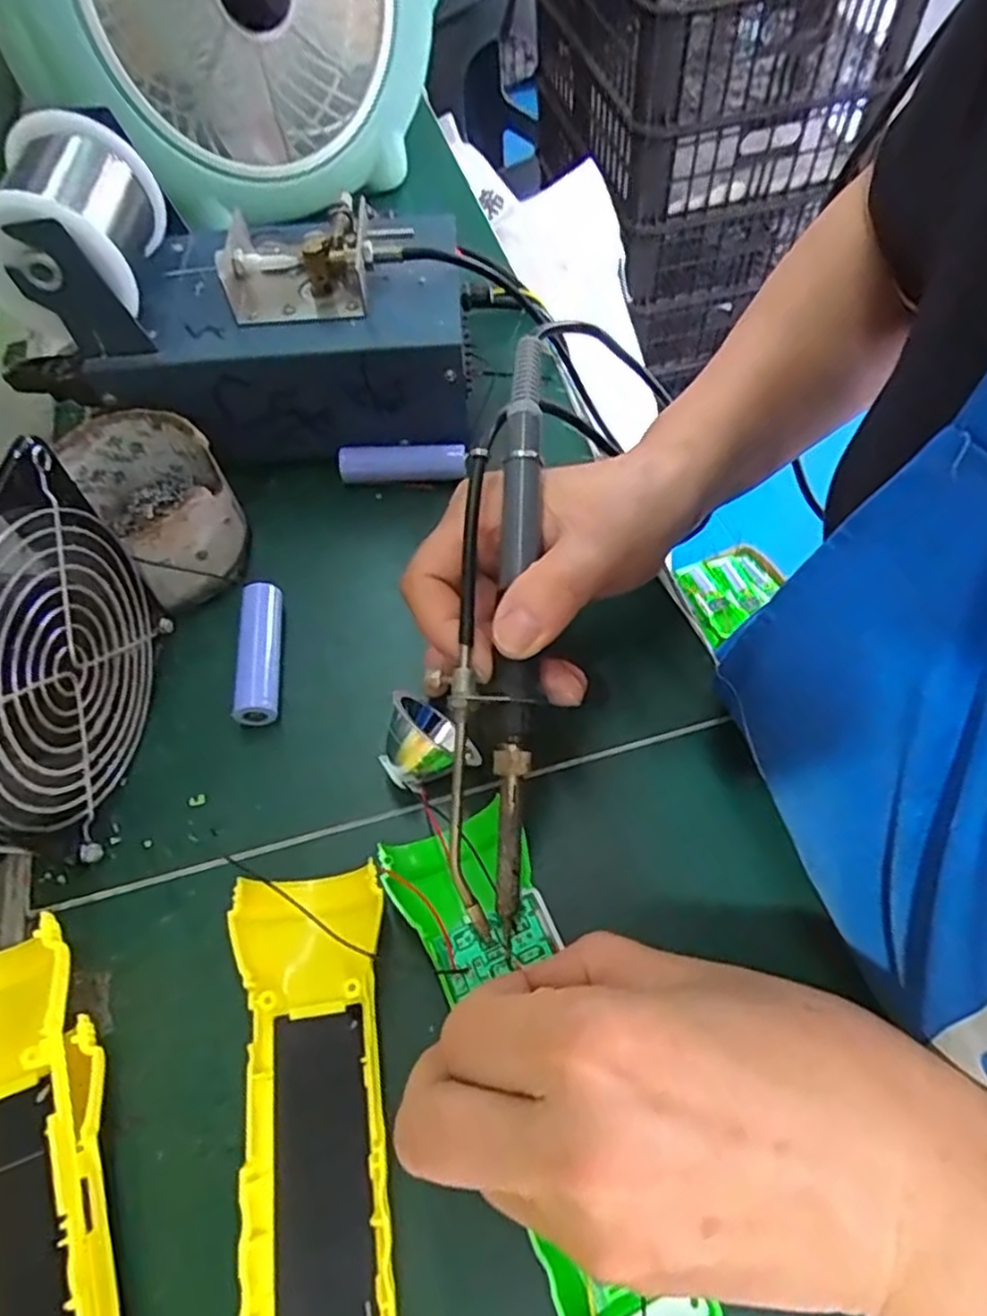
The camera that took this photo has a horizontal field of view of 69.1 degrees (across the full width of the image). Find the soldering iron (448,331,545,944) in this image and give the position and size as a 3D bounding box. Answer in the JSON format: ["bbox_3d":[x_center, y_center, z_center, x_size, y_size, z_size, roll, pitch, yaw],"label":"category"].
[{"bbox_3d":[0.003,-0.015,0.250,0.027,0.020,0.203,3,78,4],"label":"soldering iron"}]

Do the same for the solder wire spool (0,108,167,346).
[{"bbox_3d":[-0.189,-0.191,0.314,0.070,0.059,0.078,-3,59,0],"label":"solder wire spool"}]

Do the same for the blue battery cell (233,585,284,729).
[{"bbox_3d":[-0.104,0.000,0.321,0.017,0.020,0.068,-6,59,-1],"label":"blue battery cell"}]

